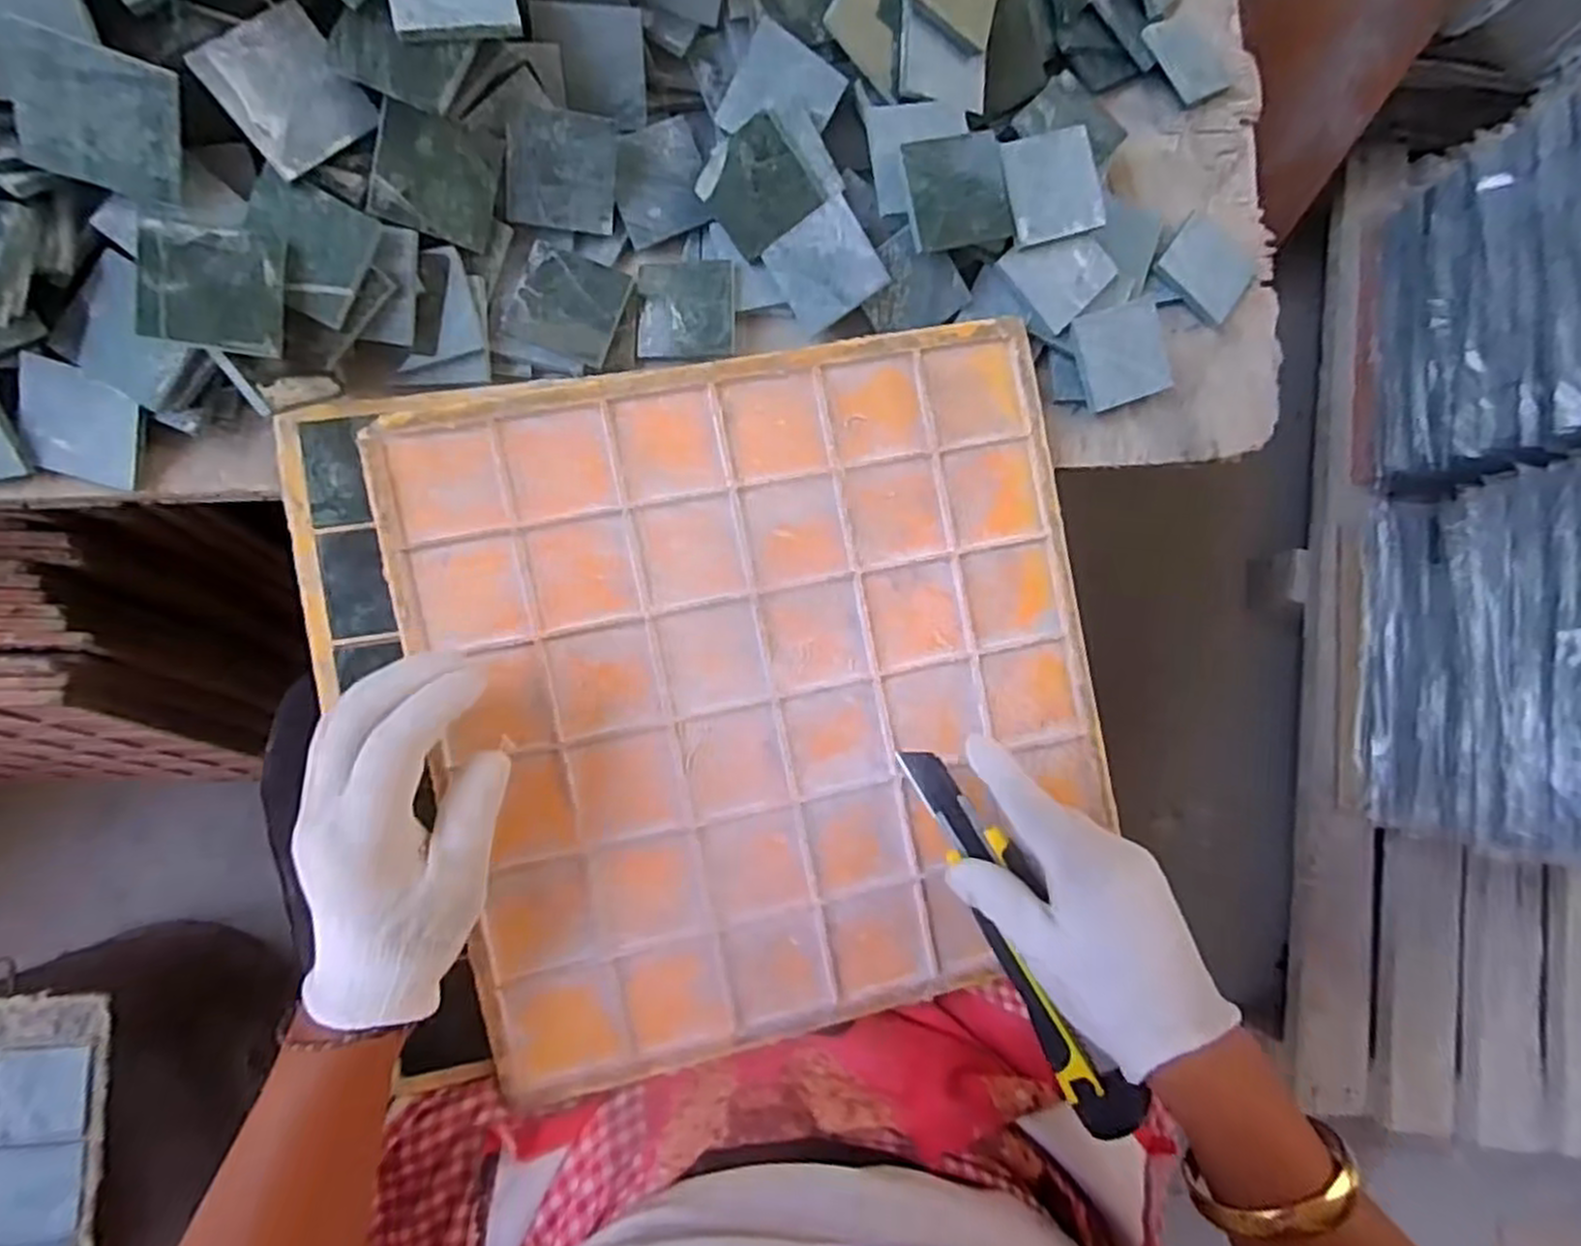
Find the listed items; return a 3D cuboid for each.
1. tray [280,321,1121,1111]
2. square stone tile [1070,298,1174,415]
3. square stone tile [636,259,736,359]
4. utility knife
[{"bbox_3d":[-0.029,0.038,0.375,0.360,0.034,0.325,-9,86,-9],"label":"tray"},{"bbox_3d":[0.176,-0.142,0.407,0.049,0.010,0.047,-19,88,-9],"label":"square stone tile"},{"bbox_3d":[-0.053,-0.160,0.390,0.049,0.004,0.049,0,89,3],"label":"square stone tile"},{"bbox_3d":[0.106,0.142,0.350,0.028,0.027,0.185,-24,80,-10],"label":"utility knife"}]

